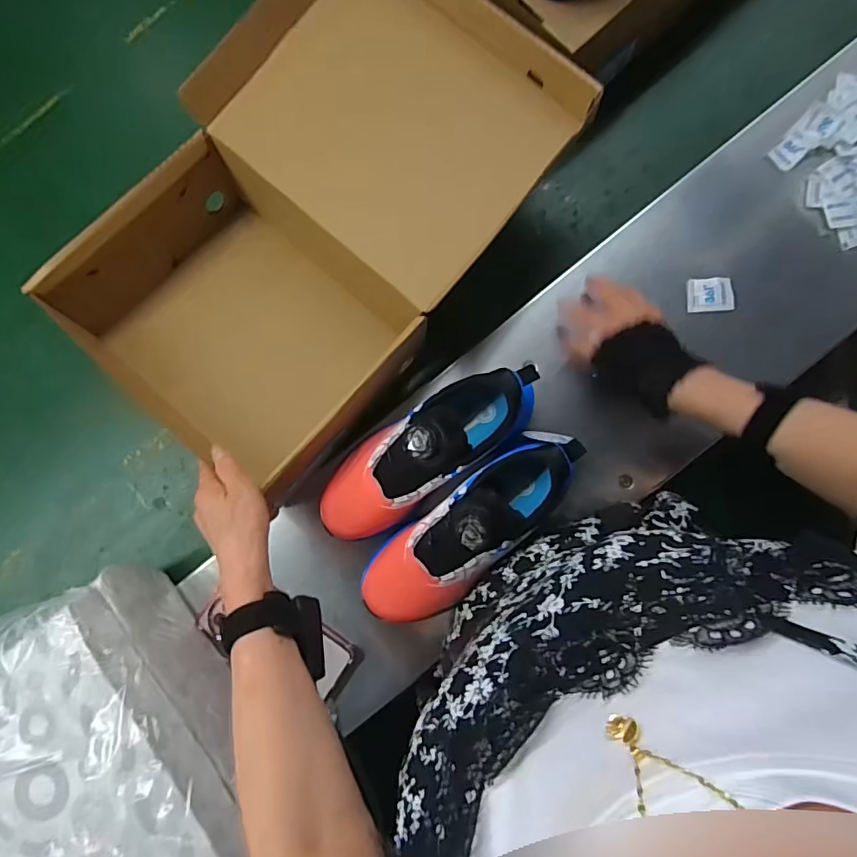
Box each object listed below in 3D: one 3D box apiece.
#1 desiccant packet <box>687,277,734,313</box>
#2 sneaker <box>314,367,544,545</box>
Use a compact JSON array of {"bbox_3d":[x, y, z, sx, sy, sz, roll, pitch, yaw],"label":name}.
[{"bbox_3d":[0.296,-0.141,0.552,0.043,0.006,0.035,2,90,24],"label":"desiccant packet"},{"bbox_3d":[-0.003,0.022,0.492,0.242,0.091,0.079,-35,83,2],"label":"sneaker"}]

